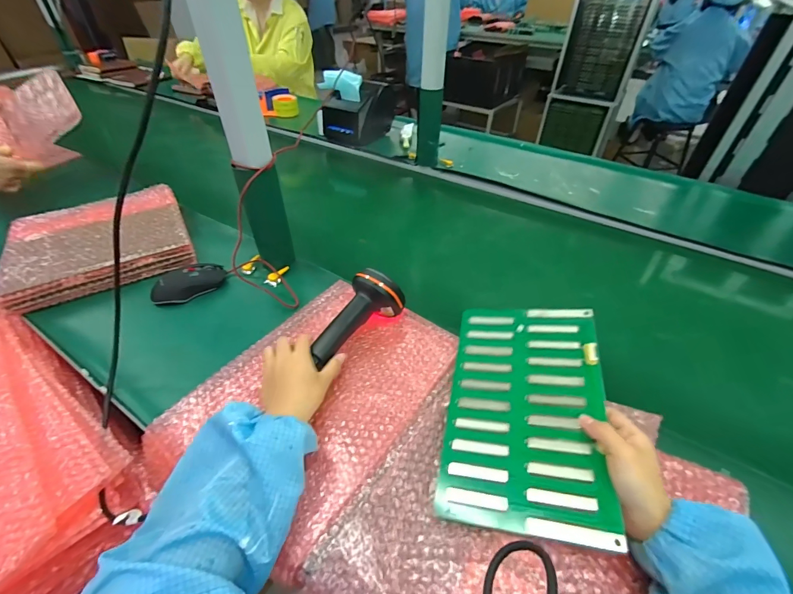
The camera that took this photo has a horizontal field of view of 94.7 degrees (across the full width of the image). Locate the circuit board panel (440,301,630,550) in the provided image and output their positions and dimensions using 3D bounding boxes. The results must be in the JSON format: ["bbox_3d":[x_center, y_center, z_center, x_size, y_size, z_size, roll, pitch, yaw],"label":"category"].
[{"bbox_3d":[0.147,0.117,0.427,0.164,0.010,0.270,1,46,20],"label":"circuit board panel"}]

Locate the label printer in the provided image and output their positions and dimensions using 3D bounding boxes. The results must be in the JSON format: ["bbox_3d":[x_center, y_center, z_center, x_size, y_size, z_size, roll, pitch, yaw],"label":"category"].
[{"bbox_3d":[-0.111,-0.594,1.169,0.170,0.141,0.210,17,45,17],"label":"label printer"}]

